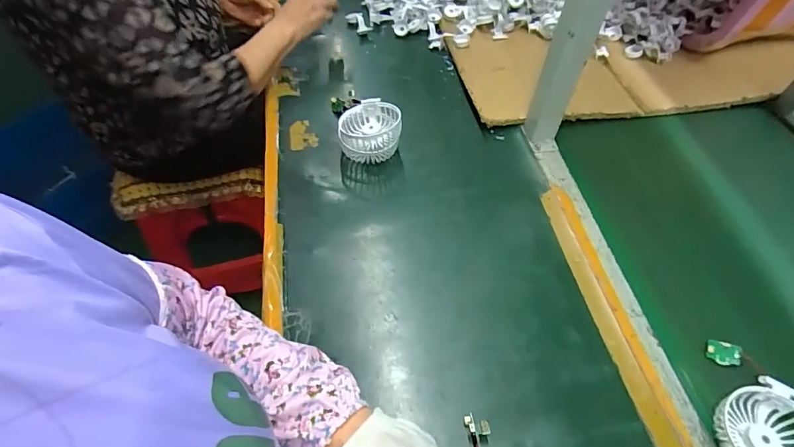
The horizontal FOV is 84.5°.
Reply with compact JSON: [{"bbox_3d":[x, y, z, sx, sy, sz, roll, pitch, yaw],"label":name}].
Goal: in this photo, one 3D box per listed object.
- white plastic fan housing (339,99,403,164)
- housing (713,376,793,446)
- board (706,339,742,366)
[{"bbox_3d":[-0.039,-0.137,0.652,0.087,0.065,0.086,-1,53,0],"label":"white plastic fan housing"},{"bbox_3d":[0.357,0.203,0.420,0.080,0.026,0.092,-3,53,-2],"label":"housing"},{"bbox_3d":[0.356,0.141,0.478,0.035,0.008,0.025,16,92,11],"label":"board"}]

